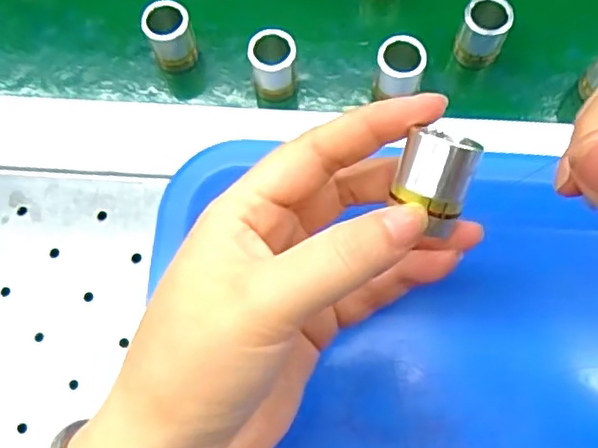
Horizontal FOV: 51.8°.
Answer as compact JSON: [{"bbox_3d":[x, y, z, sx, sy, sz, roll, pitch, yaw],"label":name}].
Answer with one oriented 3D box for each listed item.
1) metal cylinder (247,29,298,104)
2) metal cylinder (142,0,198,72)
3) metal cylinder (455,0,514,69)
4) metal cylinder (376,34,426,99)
[{"bbox_3d":[-0.012,-0.078,0.306,0.022,0.033,0.021,0,71,1],"label":"metal cylinder"},{"bbox_3d":[-0.065,-0.096,0.315,0.022,0.033,0.019,-19,72,-5],"label":"metal cylinder"},{"bbox_3d":[0.092,-0.096,0.309,0.022,0.035,0.018,19,73,7],"label":"metal cylinder"},{"bbox_3d":[0.049,-0.074,0.304,0.022,0.033,0.021,0,71,1],"label":"metal cylinder"}]

